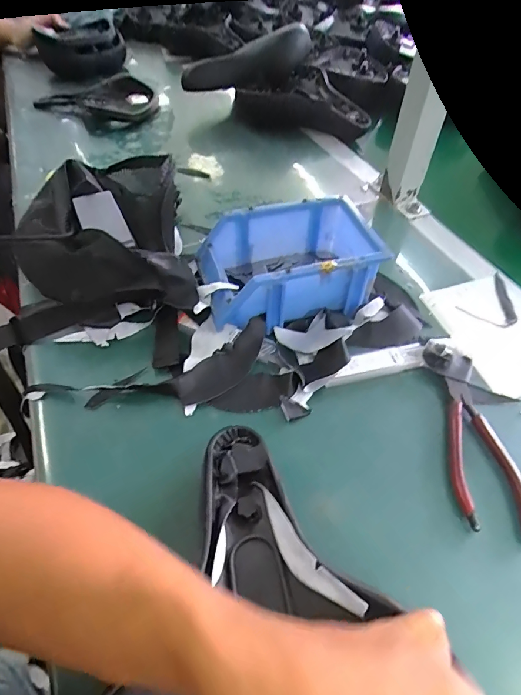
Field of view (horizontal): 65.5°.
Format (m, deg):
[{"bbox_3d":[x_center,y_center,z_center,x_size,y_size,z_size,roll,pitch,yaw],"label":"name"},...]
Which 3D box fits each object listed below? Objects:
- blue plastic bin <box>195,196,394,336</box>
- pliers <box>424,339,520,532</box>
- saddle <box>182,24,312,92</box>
[{"bbox_3d":[0.028,-0.091,0.439,0.173,0.073,0.121,-11,51,-11],"label":"blue plastic bin"},{"bbox_3d":[0.182,0.068,0.350,0.053,0.013,0.175,4,50,1],"label":"pliers"},{"bbox_3d":[-0.028,-0.545,0.786,0.241,0.070,0.109,-7,49,13],"label":"saddle"}]

